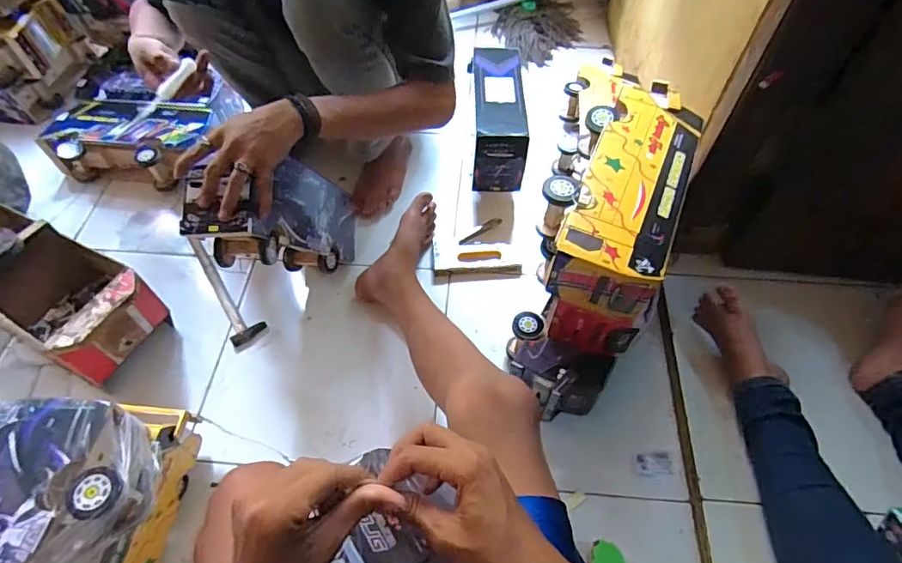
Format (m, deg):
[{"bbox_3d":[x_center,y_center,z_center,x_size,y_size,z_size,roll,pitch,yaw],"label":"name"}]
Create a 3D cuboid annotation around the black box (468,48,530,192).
[{"bbox_3d":[0.100,-0.361,1.082,0.101,0.127,0.339,1,57,1],"label":"black box"}]

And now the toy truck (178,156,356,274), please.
[{"bbox_3d":[-0.261,-0.099,0.829,0.103,0.375,0.172,21,97,14],"label":"toy truck"}]

